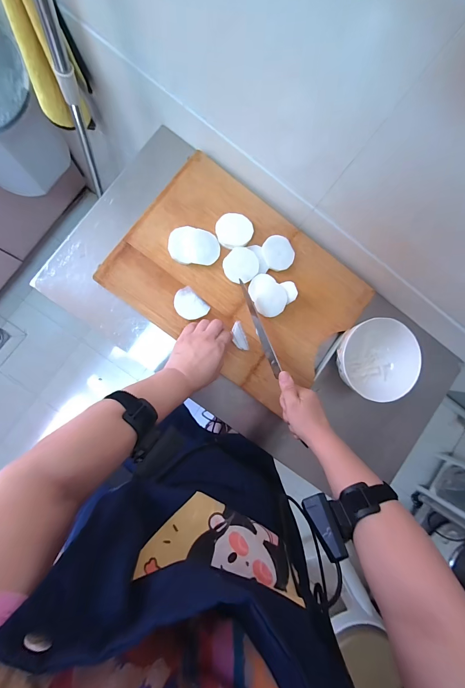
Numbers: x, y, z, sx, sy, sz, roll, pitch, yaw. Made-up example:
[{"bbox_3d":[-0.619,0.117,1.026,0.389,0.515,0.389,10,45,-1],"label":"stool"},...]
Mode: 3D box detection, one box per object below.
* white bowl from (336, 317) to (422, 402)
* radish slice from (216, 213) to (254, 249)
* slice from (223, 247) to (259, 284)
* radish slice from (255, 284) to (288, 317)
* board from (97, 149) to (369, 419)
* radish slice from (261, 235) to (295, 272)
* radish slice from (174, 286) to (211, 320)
[{"bbox_3d":[0.267,0.034,0.563,0.147,0.082,0.144,0,88,-7],"label":"white bowl"},{"bbox_3d":[0.003,-0.212,0.545,0.066,0.018,0.064,0,88,-7],"label":"radish slice"},{"bbox_3d":[0.016,-0.147,0.544,0.065,0.014,0.061,0,88,-7],"label":"slice"},{"bbox_3d":[0.074,-0.080,0.537,0.054,0.008,0.064,36,83,-10],"label":"radish slice"},{"bbox_3d":[0.018,-0.117,0.545,0.434,0.034,0.315,38,84,-5],"label":"board"},{"bbox_3d":[0.088,-0.174,0.552,0.060,0.004,0.065,-27,92,-7],"label":"radish slice"},{"bbox_3d":[-0.080,-0.071,0.537,0.065,0.008,0.050,44,84,-4],"label":"radish slice"}]

